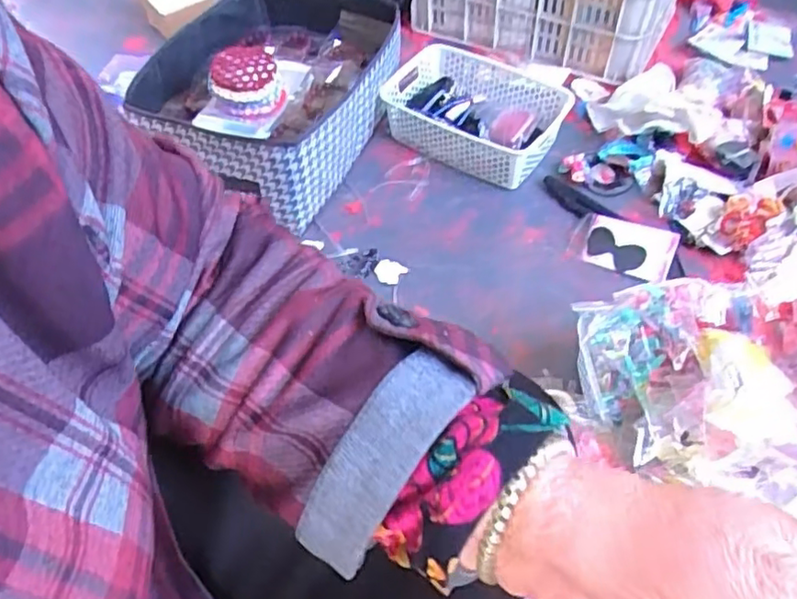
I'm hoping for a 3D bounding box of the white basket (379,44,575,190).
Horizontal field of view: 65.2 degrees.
[{"bbox_3d":[0.135,-0.330,1.093,0.302,0.103,0.210,25,58,20],"label":"white basket"}]

